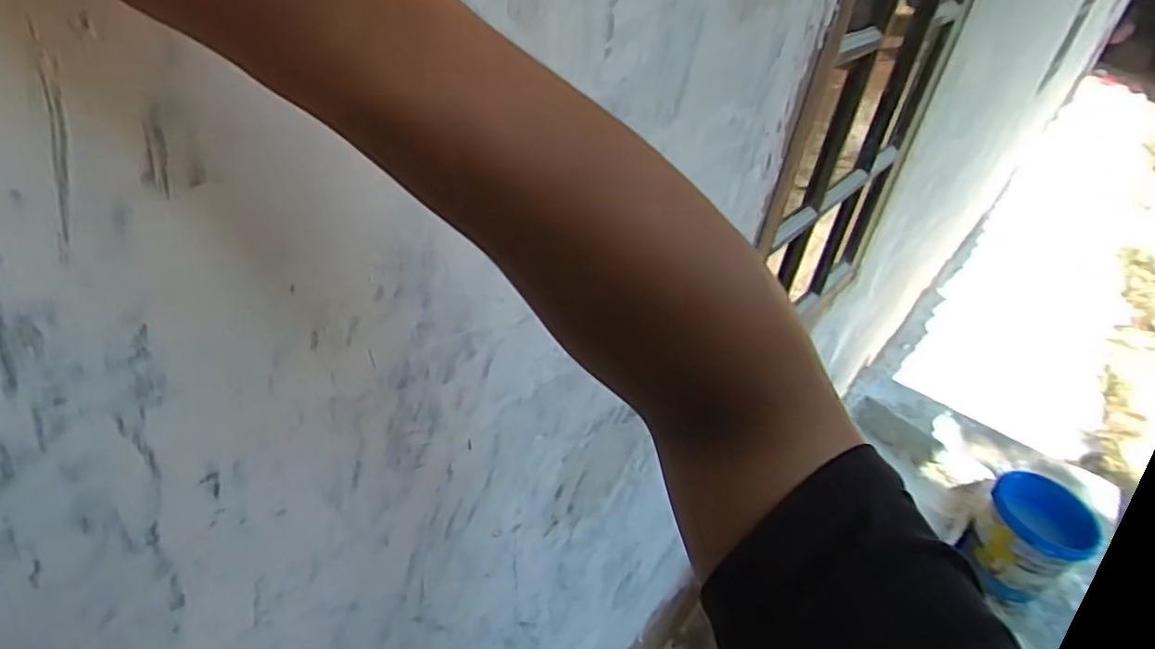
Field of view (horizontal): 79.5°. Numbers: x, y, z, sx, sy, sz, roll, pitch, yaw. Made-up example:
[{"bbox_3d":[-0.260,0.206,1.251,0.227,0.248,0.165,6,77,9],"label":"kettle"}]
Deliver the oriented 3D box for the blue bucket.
[{"bbox_3d":[0.821,0.377,1.263,0.175,0.165,0.165,4,40,-4],"label":"blue bucket"}]

